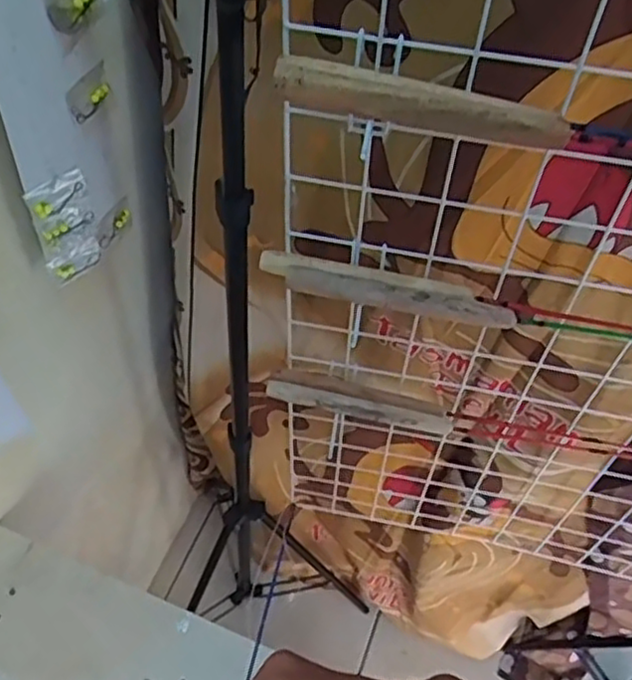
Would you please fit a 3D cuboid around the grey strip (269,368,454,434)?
[{"bbox_3d":[0.046,0.063,0.710,0.188,0.022,0.036,14,54,4],"label":"grey strip"}]

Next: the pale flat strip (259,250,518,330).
[{"bbox_3d":[0.057,-0.043,0.562,0.202,0.017,0.037,12,54,3],"label":"pale flat strip"}]

